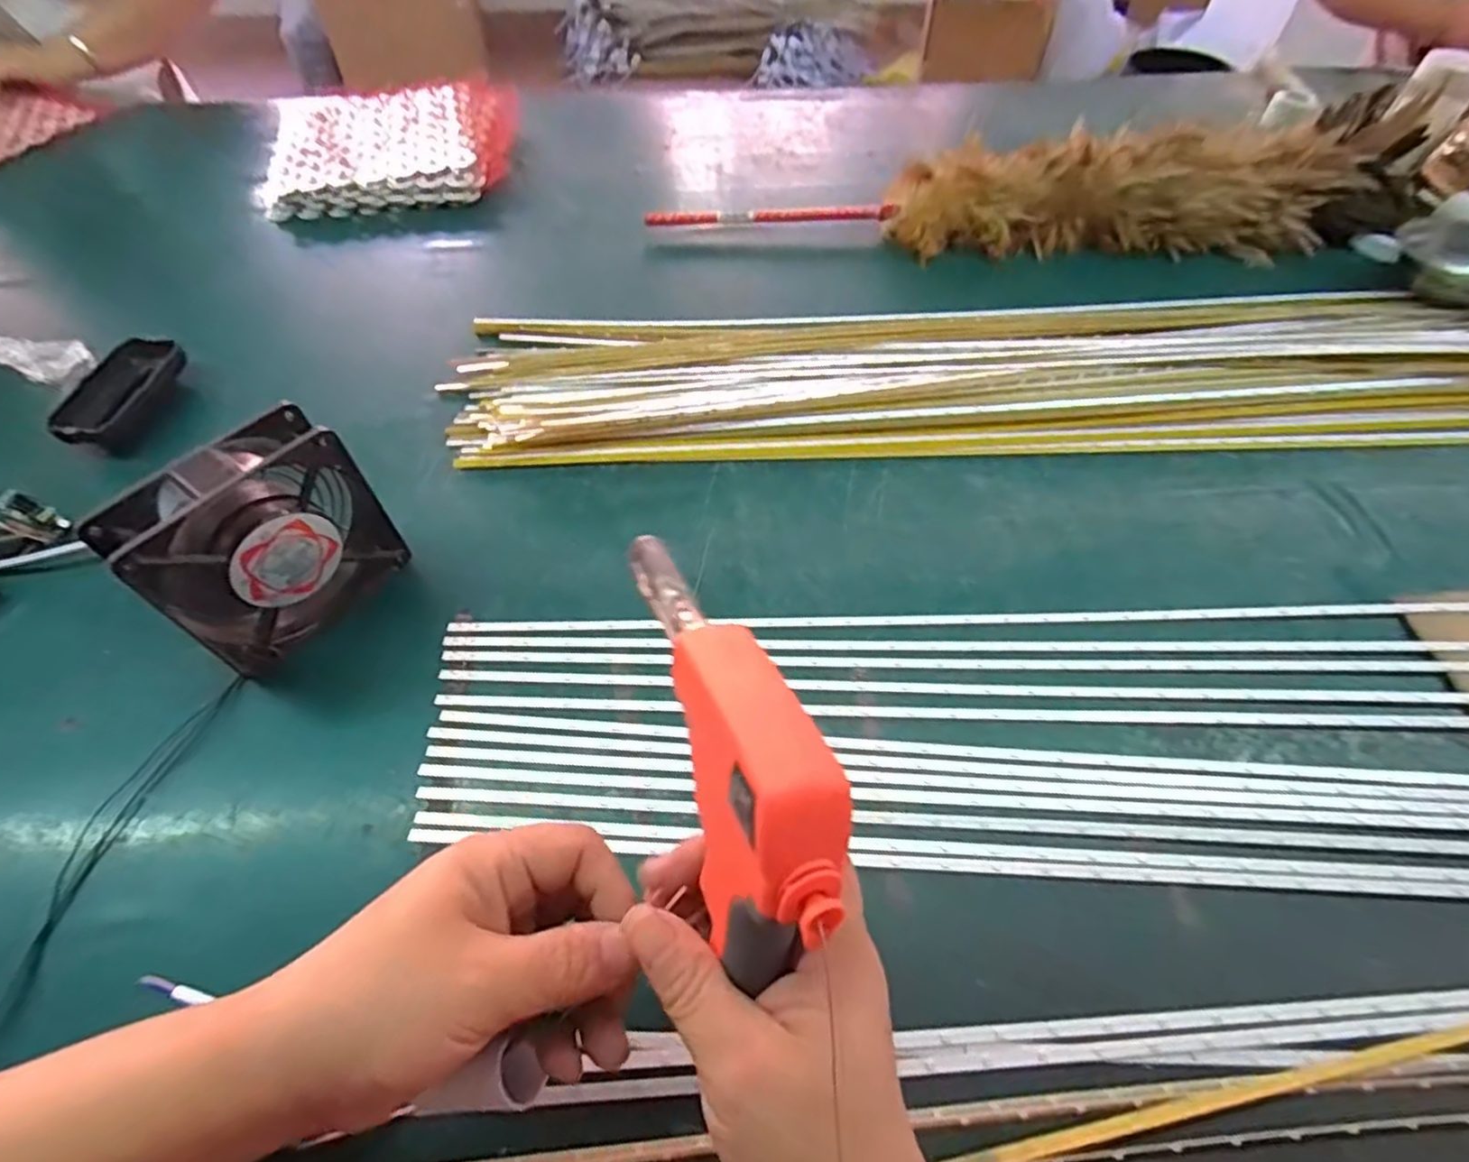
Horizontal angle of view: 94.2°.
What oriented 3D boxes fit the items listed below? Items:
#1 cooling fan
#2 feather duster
[{"bbox_3d":[-0.269,-0.022,0.397,0.044,0.119,0.122,30,60,20],"label":"cooling fan"},{"bbox_3d":[0.302,-0.389,0.672,0.704,0.078,0.116,-2,55,-1],"label":"feather duster"}]

